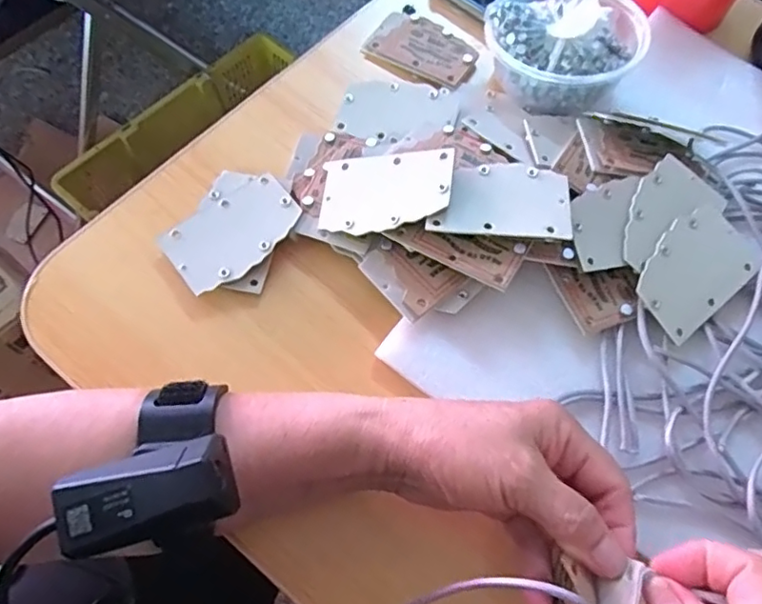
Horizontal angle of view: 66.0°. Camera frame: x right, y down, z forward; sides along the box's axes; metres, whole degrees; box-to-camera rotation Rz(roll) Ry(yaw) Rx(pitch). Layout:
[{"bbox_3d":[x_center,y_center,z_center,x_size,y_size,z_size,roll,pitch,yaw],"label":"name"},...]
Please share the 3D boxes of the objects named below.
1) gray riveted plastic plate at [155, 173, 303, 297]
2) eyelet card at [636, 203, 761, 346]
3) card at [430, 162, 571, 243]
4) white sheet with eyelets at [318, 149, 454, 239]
[{"bbox_3d":[-0.094,-0.045,0.376,0.086,0.006,0.053,-38,67,-12],"label":"gray riveted plastic plate"},{"bbox_3d":[0.192,-0.020,0.360,0.084,0.004,0.054,-38,87,-17],"label":"eyelet card"},{"bbox_3d":[0.074,-0.064,0.357,0.081,0.005,0.056,7,61,3],"label":"card"},{"bbox_3d":[0.002,-0.070,0.369,0.085,0.005,0.057,-7,65,21],"label":"white sheet with eyelets"}]

